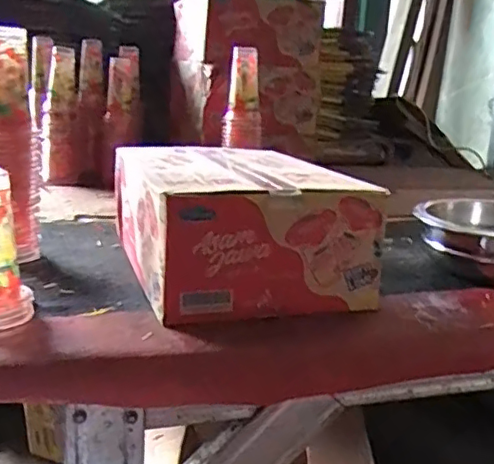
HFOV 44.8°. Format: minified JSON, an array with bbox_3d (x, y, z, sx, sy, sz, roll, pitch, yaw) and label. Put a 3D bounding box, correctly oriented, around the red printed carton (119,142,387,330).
[{"bbox_3d":[-0.015,-0.013,0.712,0.233,0.129,0.278,-2,17,-20],"label":"red printed carton"}]

